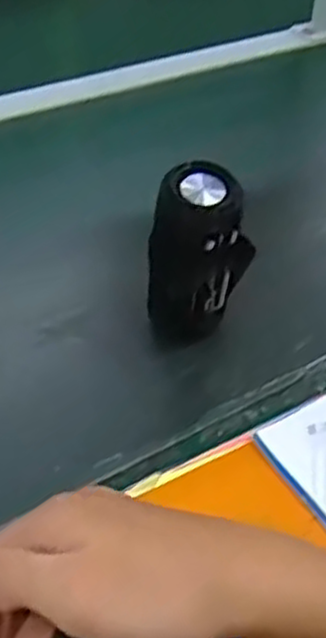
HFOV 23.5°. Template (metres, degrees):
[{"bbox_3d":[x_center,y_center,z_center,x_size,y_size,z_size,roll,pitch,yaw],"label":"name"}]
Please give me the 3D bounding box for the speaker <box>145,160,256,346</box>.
[{"bbox_3d":[0.027,-0.045,0.624,0.053,0.144,0.066,34,52,29],"label":"speaker"}]

